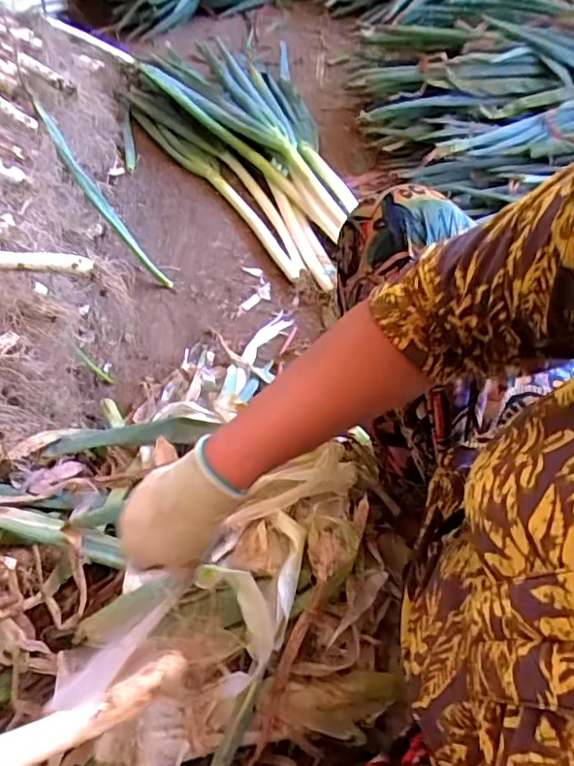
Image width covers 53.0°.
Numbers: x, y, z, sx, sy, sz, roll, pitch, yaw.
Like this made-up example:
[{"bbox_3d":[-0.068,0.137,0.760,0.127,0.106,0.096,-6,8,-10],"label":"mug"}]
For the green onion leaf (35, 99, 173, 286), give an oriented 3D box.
[{"bbox_3d":[-0.330,-0.322,1.018,0.044,0.052,0.375,-42,105,-24],"label":"green onion leaf"}]

